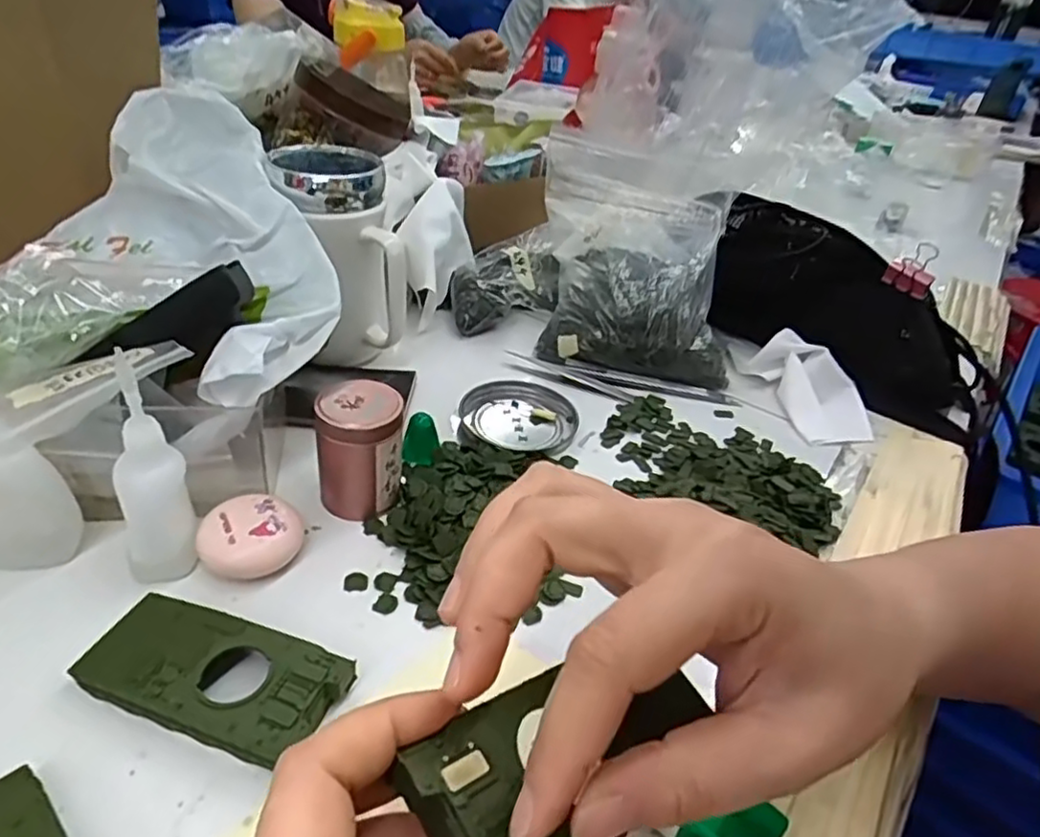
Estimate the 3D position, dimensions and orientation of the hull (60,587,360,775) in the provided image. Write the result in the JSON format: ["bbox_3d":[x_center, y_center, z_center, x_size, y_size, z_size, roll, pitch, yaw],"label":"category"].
[{"bbox_3d":[-0.125,0.106,0.279,0.103,0.020,0.047,16,35,13],"label":"hull"}]

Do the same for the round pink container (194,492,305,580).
[{"bbox_3d":[-0.133,0.061,0.339,0.048,0.025,0.041,-13,39,-26],"label":"round pink container"}]

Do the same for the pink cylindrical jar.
[{"bbox_3d":[-0.086,0.018,0.370,0.043,0.067,0.039,-2,35,-13],"label":"pink cylindrical jar"}]

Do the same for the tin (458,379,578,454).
[{"bbox_3d":[0.000,-0.003,0.470,0.077,0.013,0.068,22,37,21],"label":"tin"}]

